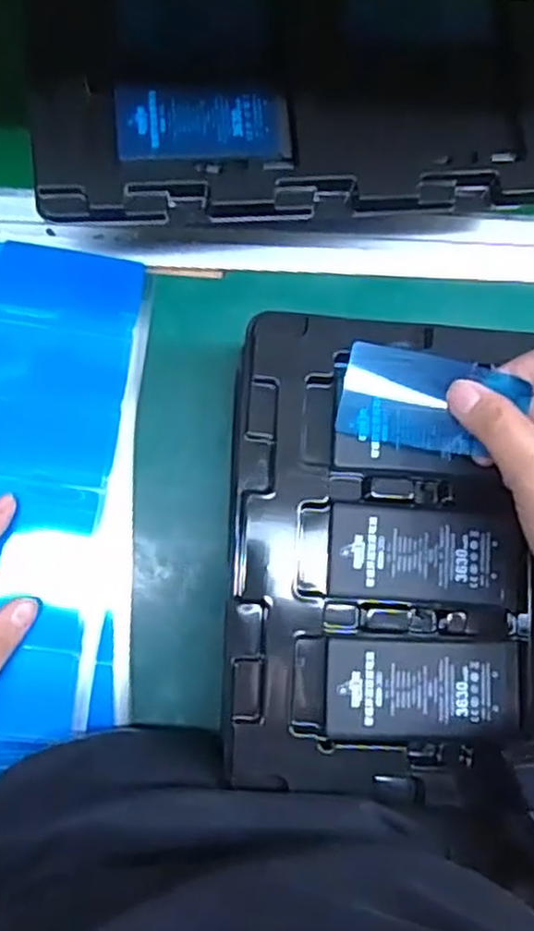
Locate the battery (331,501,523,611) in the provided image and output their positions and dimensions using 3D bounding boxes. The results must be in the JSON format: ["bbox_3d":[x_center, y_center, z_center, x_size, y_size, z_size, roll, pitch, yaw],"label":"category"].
[{"bbox_3d":[0.075,0.042,0.336,0.091,0.004,0.042,5,82,-5],"label":"battery"}]

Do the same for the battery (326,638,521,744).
[{"bbox_3d":[0.071,0.102,0.328,0.088,0.005,0.043,2,82,-5],"label":"battery"}]

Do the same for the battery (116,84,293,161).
[{"bbox_3d":[-0.032,-0.176,0.372,0.087,0.005,0.040,-1,82,-6],"label":"battery"}]

